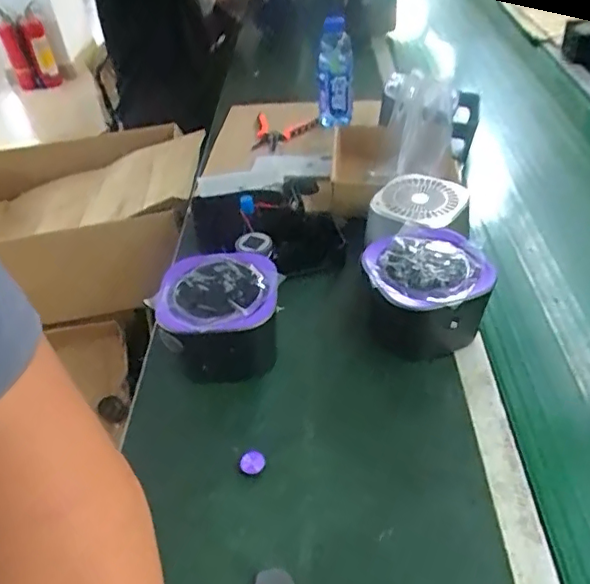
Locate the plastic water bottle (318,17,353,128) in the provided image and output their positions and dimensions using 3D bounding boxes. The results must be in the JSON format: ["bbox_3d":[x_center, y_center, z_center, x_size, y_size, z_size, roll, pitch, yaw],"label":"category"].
[{"bbox_3d":[0.079,-0.415,1.127,0.069,0.204,0.081,-2,41,4],"label":"plastic water bottle"}]

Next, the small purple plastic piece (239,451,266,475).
[{"bbox_3d":[-0.046,0.185,0.623,0.027,0.021,0.020,-14,41,-9],"label":"small purple plastic piece"}]

